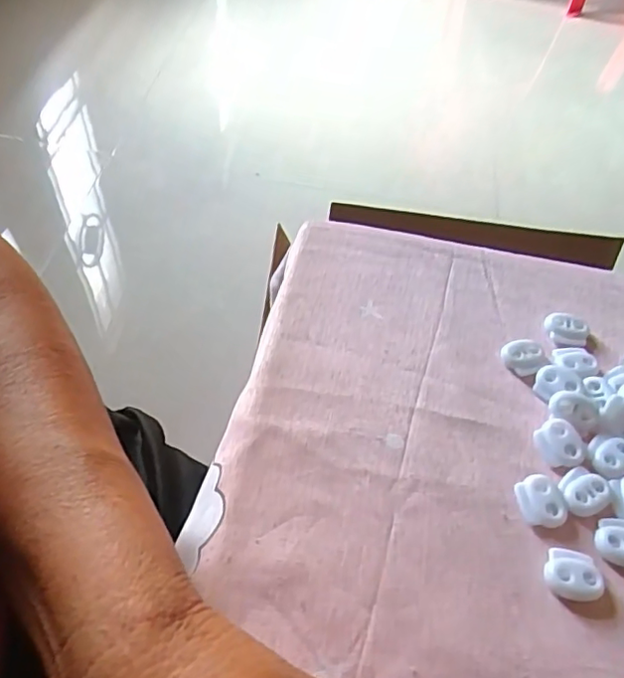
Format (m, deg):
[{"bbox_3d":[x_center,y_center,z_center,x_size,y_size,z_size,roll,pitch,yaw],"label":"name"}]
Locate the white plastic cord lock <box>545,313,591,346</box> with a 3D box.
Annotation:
[{"bbox_3d":[0.132,-0.005,0.309,0.022,0.006,0.017,26,54,16],"label":"white plastic cord lock"}]

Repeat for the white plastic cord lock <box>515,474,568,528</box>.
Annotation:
[{"bbox_3d":[0.096,0.068,0.250,0.018,0.006,0.021,-3,51,-6],"label":"white plastic cord lock"}]

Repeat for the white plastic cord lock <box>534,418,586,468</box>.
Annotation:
[{"bbox_3d":[0.112,0.046,0.266,0.019,0.005,0.022,-13,53,-14],"label":"white plastic cord lock"}]

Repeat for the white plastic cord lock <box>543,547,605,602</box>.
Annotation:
[{"bbox_3d":[0.102,0.091,0.232,0.022,0.005,0.019,16,52,9],"label":"white plastic cord lock"}]

